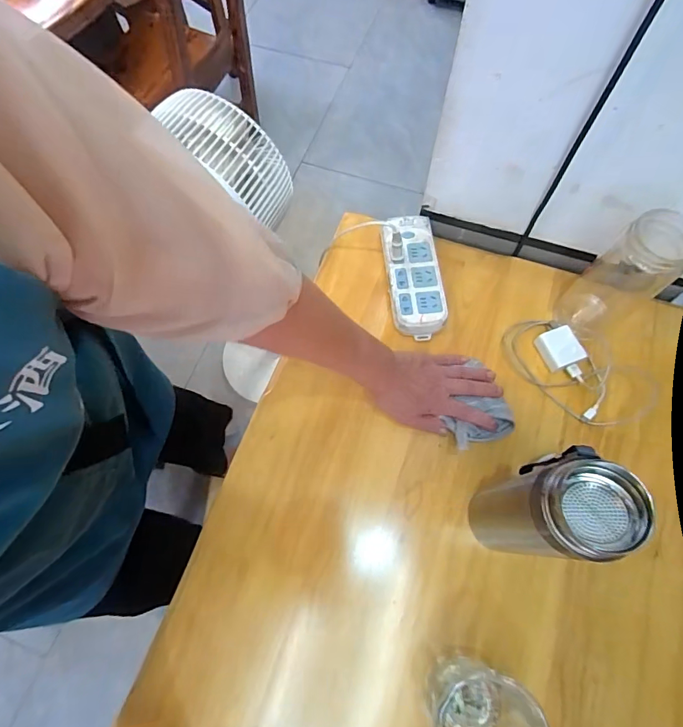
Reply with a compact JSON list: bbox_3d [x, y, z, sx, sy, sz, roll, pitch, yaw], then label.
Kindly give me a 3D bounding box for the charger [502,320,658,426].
[{"bbox_3d":[0.312,0.006,0.570,0.194,0.038,0.109,40,73,15],"label":"charger"}]

